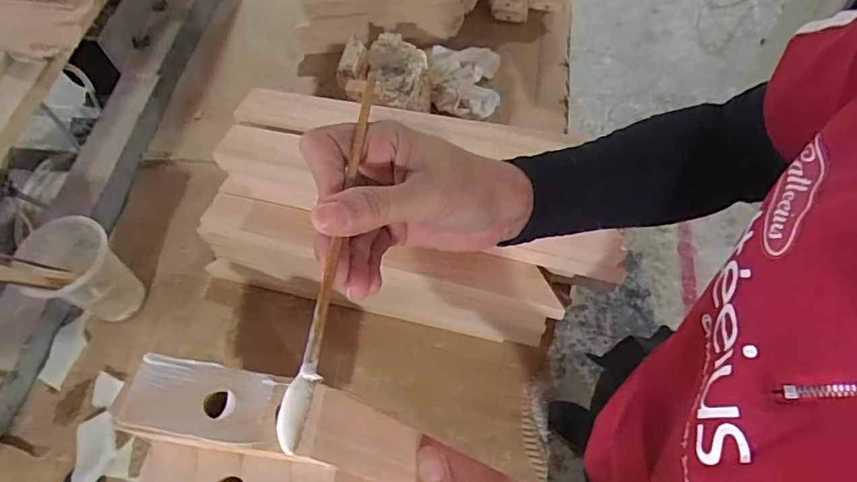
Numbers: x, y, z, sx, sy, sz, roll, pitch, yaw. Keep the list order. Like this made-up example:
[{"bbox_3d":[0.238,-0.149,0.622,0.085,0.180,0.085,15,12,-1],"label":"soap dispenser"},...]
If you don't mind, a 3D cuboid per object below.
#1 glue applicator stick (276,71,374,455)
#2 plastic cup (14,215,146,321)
[{"bbox_3d":[-0.043,-0.005,0.248,0.010,0.007,0.193,4,62,6],"label":"glue applicator stick"},{"bbox_3d":[-0.471,0.045,0.735,0.092,0.145,0.108,30,67,19],"label":"plastic cup"}]

